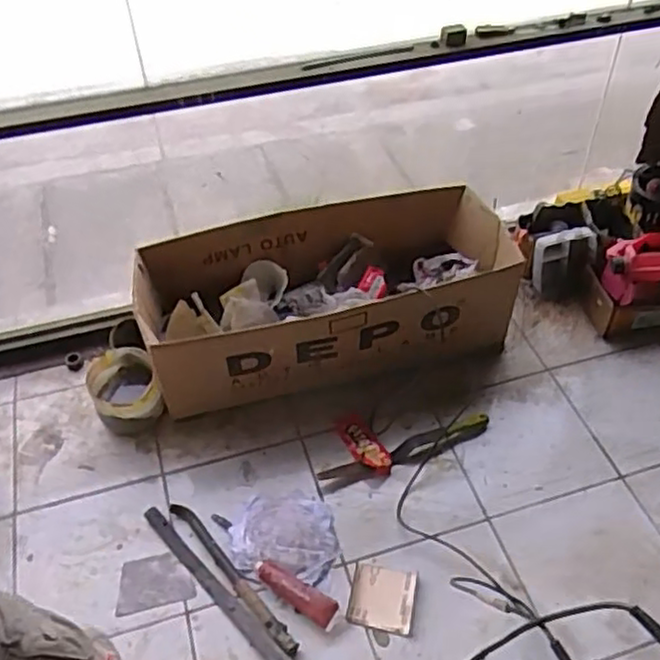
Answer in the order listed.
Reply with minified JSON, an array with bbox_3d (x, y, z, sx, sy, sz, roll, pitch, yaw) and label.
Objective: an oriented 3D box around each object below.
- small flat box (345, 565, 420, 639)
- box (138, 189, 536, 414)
[{"bbox_3d":[0.098,0.501,1.304,0.116,0.020,0.121,8,47,10],"label":"small flat box"},{"bbox_3d":[-0.009,-0.085,1.650,0.856,0.230,0.386,-10,48,-6],"label":"box"}]

